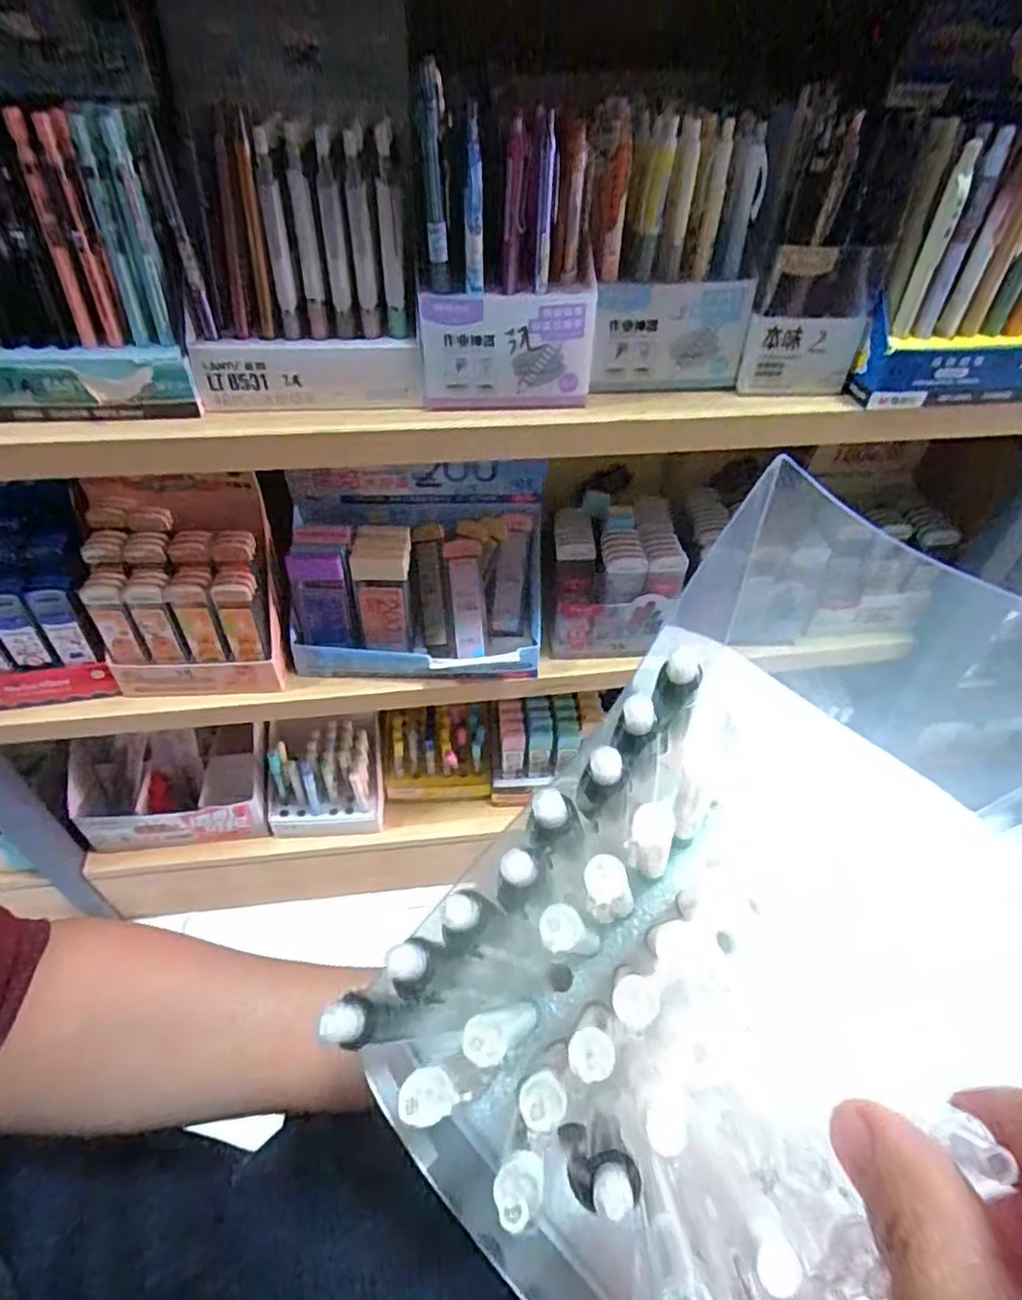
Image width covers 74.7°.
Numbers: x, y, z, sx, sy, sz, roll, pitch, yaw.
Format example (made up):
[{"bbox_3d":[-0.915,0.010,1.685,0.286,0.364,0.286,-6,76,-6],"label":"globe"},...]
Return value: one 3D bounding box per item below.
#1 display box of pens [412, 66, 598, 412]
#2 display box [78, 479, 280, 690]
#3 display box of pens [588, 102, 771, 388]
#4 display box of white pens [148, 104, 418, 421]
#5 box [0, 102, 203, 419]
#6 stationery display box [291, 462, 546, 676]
[{"bbox_3d":[-0.004,-0.232,0.404,0.108,0.144,0.072,-1,45,-3],"label":"display box of pens"},{"bbox_3d":[-0.271,-0.045,0.559,0.141,0.140,0.087,0,45,-2],"label":"display box"},{"bbox_3d":[0.099,-0.247,0.426,0.104,0.137,0.062,-6,46,-8],"label":"display box of pens"},{"bbox_3d":[-0.133,-0.248,0.411,0.133,0.147,0.126,-6,46,-8],"label":"display box of white pens"},{"bbox_3d":[-0.265,-0.217,0.378,0.140,0.146,0.071,1,45,-1],"label":"box"},{"bbox_3d":[-0.084,-0.067,0.579,0.220,0.152,0.110,2,45,-1],"label":"stationery display box"}]

